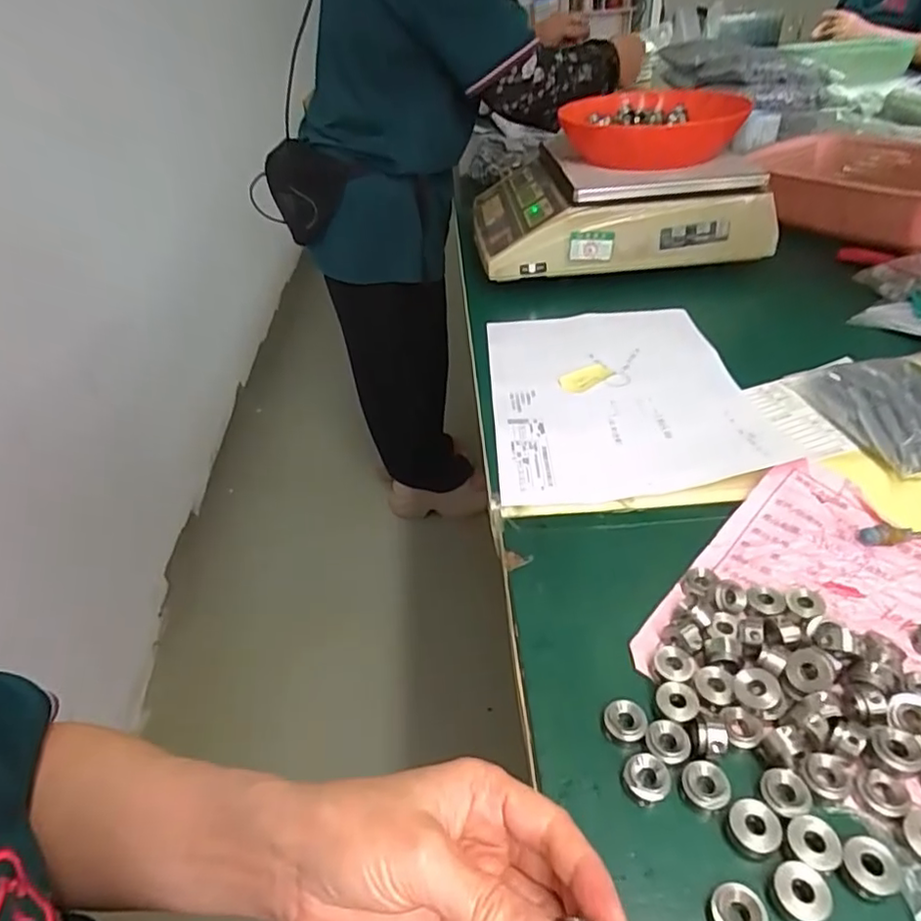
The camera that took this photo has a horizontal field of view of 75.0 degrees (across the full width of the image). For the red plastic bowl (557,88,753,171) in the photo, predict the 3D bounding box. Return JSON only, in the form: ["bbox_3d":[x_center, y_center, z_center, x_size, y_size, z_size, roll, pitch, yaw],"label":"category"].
[{"bbox_3d":[0.222,-0.391,0.711,0.188,0.056,0.172,-3,39,2],"label":"red plastic bowl"}]

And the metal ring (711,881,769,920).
[{"bbox_3d":[0.105,0.173,0.228,0.019,0.012,0.020,-3,39,2],"label":"metal ring"}]

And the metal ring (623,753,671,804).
[{"bbox_3d":[0.083,0.142,0.267,0.018,0.012,0.019,-3,39,2],"label":"metal ring"}]

